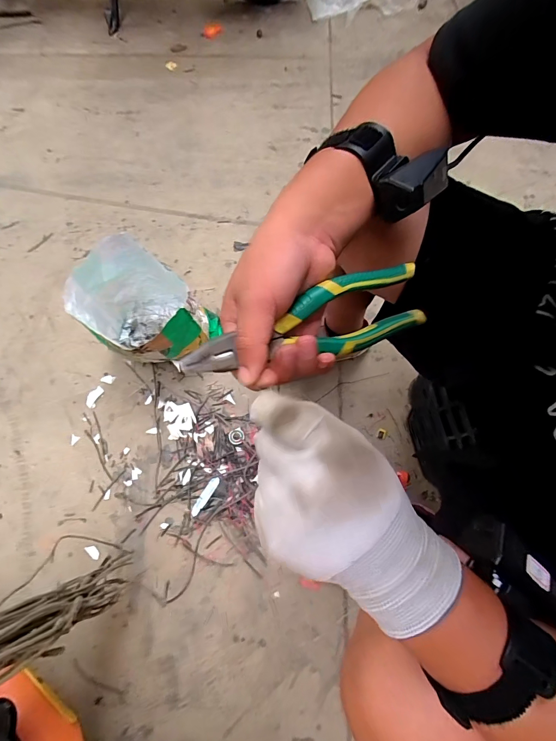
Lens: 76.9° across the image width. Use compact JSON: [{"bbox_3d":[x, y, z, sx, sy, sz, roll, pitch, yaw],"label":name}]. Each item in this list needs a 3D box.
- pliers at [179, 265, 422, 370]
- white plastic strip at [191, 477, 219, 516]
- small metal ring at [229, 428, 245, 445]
[{"bbox_3d":[0.022,-0.036,0.273,0.196,0.020,0.058,-16,103,-12],"label":"pliers"},{"bbox_3d":[-0.157,0.271,0.757,0.025,0.004,0.090,28,79,35],"label":"white plastic strip"},{"bbox_3d":[-0.095,0.152,0.802,0.036,0.006,0.035,-1,73,4],"label":"small metal ring"}]

